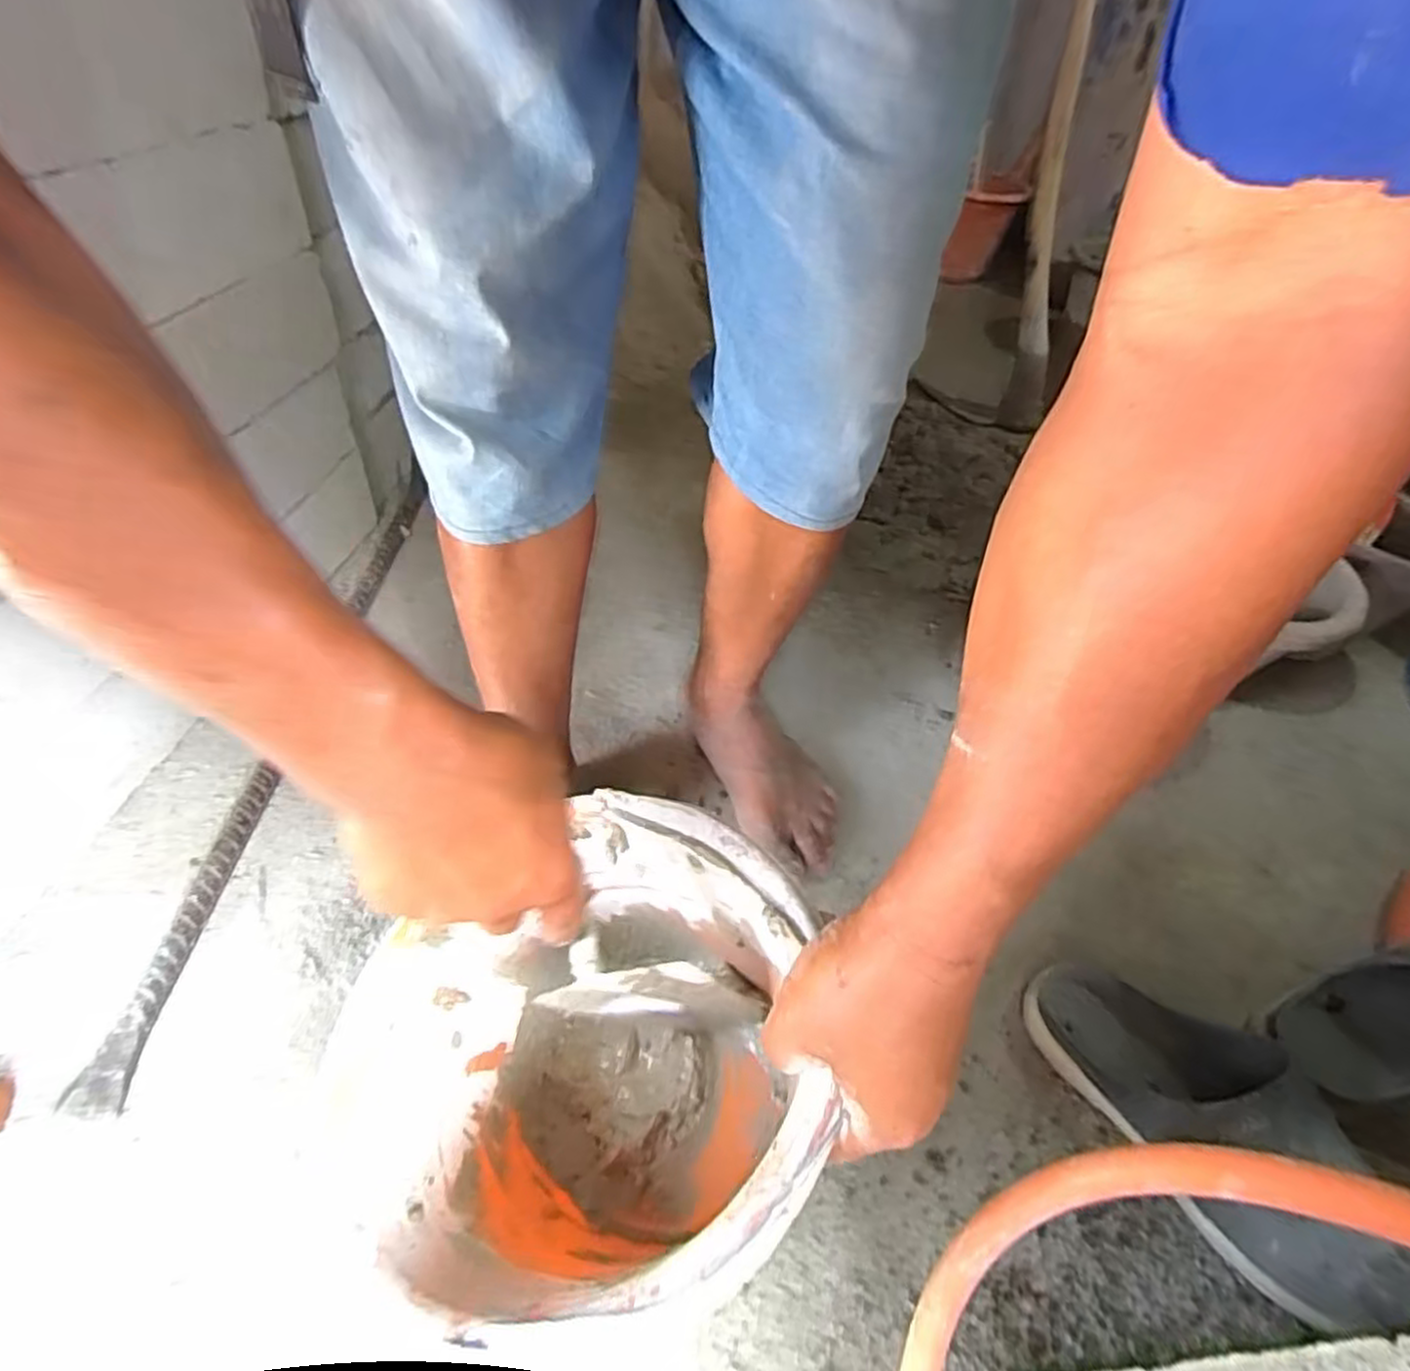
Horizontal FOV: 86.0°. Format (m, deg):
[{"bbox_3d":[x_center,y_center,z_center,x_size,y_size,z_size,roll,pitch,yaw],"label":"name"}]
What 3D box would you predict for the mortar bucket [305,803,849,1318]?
[{"bbox_3d":[-0.052,0.203,0.414,0.231,0.194,0.231,-4,55,5],"label":"mortar bucket"}]

